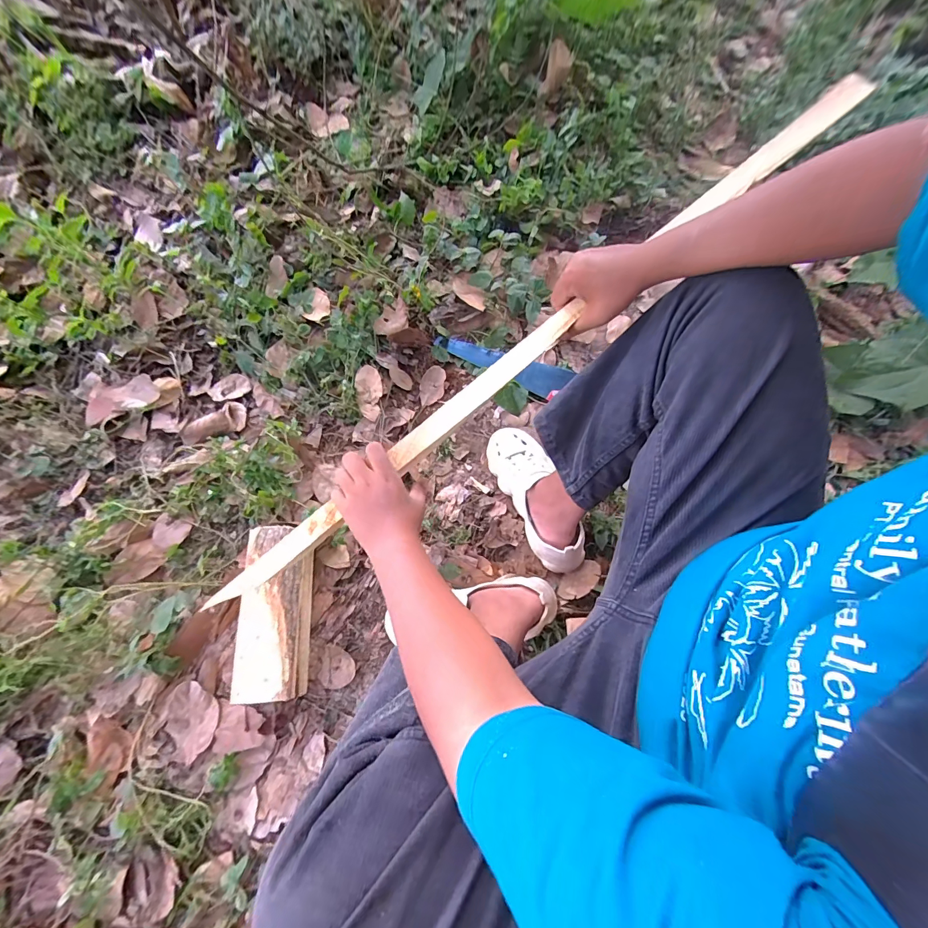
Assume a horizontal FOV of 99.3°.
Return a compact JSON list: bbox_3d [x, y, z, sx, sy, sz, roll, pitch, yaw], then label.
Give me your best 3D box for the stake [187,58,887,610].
[{"bbox_3d":[0.059,-0.126,0.523,1.054,0.026,0.037,-39,74,5],"label":"stake"}]

